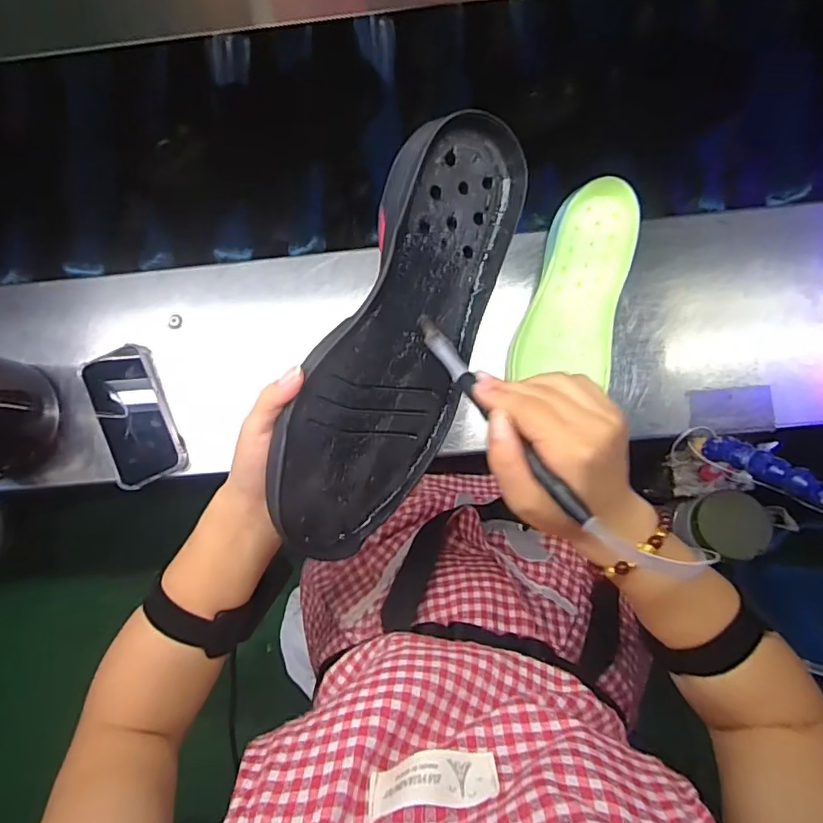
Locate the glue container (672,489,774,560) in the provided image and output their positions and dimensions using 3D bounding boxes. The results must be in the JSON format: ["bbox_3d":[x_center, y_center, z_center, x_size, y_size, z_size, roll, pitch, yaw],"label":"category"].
[{"bbox_3d":[0.349,0.125,0.613,0.077,0.072,0.071,-1,83,7],"label":"glue container"}]

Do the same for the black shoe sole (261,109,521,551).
[{"bbox_3d":[-0.007,-0.050,0.380,0.108,0.040,0.303,27,86,-26],"label":"black shoe sole"}]

